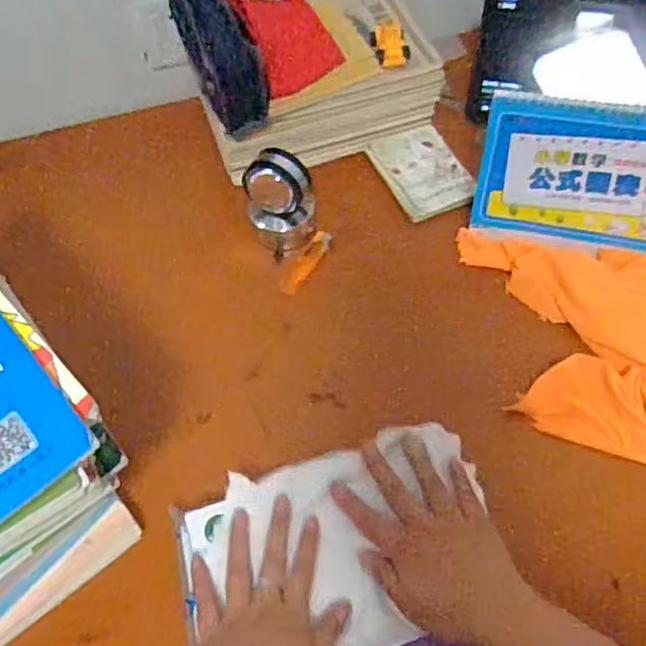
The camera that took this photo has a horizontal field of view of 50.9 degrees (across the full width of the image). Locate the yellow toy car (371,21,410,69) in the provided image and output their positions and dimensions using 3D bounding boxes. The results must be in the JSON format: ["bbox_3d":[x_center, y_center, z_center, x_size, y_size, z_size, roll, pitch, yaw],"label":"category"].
[{"bbox_3d":[0.075,-0.311,0.756,0.038,0.022,0.054,-9,56,-2],"label":"yellow toy car"}]

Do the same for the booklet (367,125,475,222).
[{"bbox_3d":[0.114,-0.176,0.791,0.090,0.012,0.142,-17,52,-8],"label":"booklet"}]

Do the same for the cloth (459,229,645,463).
[{"bbox_3d":[0.244,0.012,0.645,0.244,0.048,0.203,13,58,12],"label":"cloth"}]

